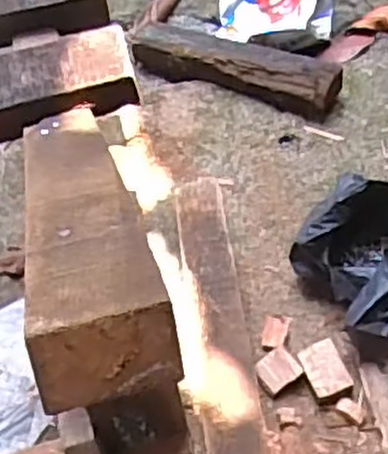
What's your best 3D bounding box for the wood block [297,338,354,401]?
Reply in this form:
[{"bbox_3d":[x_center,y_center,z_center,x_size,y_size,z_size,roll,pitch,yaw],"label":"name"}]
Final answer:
[{"bbox_3d":[0.140,0.151,0.803,0.044,0.018,0.061,-19,57,-8],"label":"wood block"}]

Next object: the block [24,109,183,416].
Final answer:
[{"bbox_3d":[-0.066,-0.013,0.430,0.065,0.039,0.332,-15,26,-5],"label":"block"}]

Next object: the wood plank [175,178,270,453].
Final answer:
[{"bbox_3d":[0.033,0.145,0.806,0.073,0.047,0.455,-7,56,0],"label":"wood plank"}]

